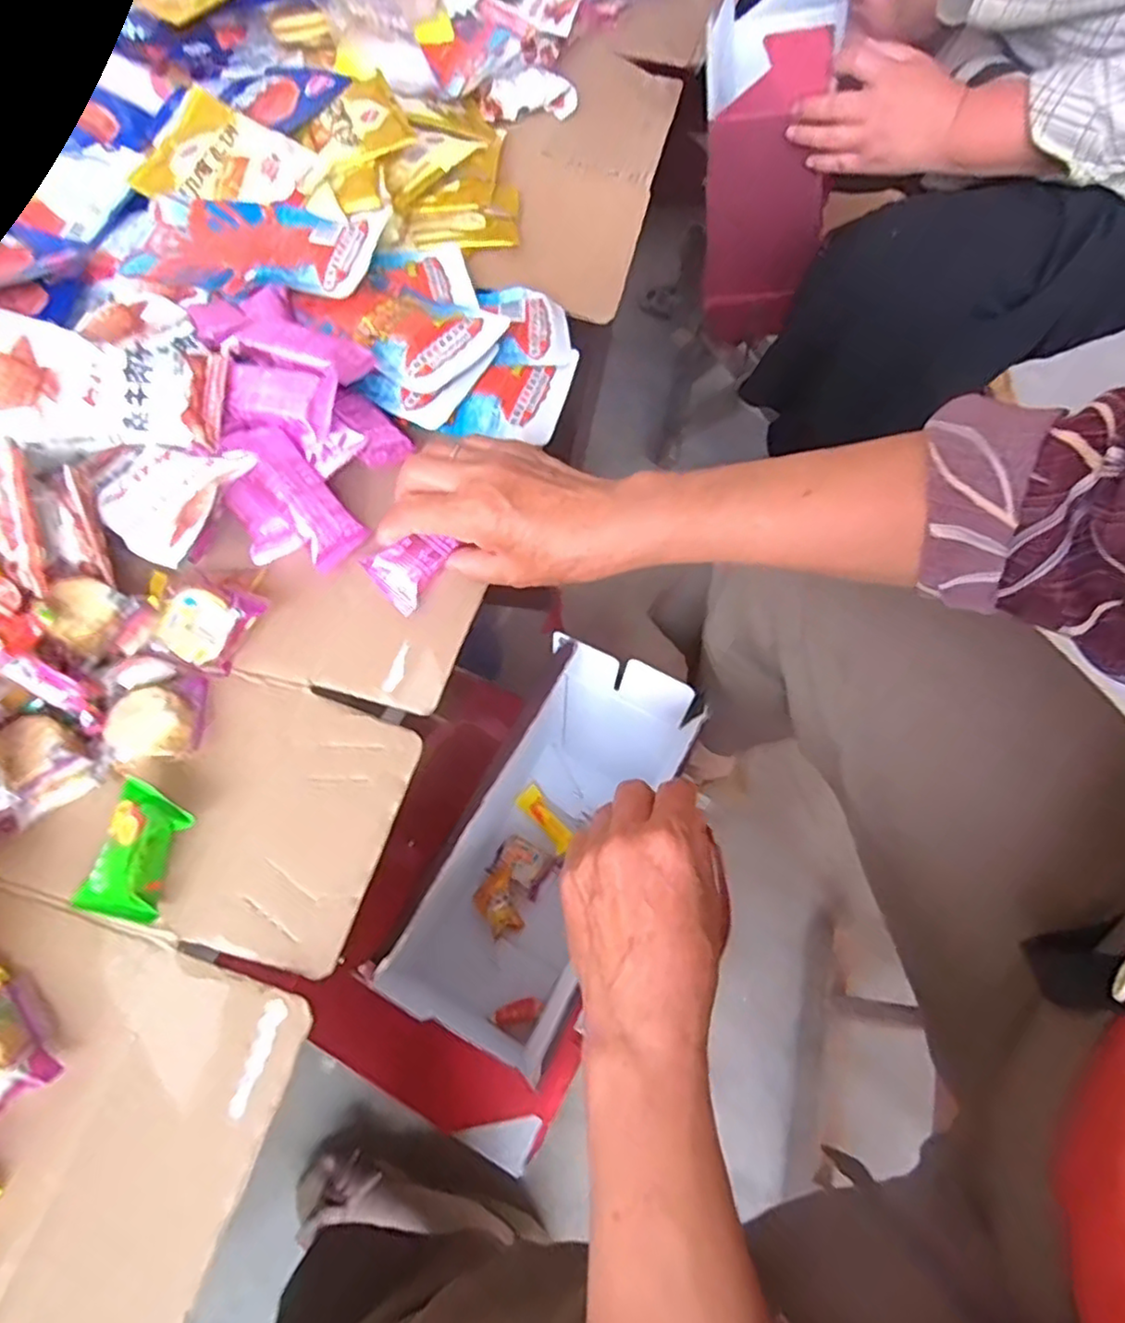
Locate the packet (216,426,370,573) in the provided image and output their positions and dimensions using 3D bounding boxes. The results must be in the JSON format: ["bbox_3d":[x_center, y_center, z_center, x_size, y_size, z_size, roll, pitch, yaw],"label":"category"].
[{"bbox_3d":[-0.165,-0.105,0.417,0.038,0.024,0.099,-39,93,-18],"label":"packet"}]

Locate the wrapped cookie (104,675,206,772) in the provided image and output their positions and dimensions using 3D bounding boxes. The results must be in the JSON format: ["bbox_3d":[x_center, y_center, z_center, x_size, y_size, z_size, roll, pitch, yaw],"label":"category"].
[{"bbox_3d":[-0.218,0.031,0.357,0.044,0.019,0.053,-11,60,-3],"label":"wrapped cookie"}]

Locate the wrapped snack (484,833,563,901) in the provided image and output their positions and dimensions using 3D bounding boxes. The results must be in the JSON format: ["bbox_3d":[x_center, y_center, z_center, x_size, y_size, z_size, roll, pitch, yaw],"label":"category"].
[{"bbox_3d":[-0.036,0.196,0.648,0.057,0.021,0.045,28,65,18],"label":"wrapped snack"}]

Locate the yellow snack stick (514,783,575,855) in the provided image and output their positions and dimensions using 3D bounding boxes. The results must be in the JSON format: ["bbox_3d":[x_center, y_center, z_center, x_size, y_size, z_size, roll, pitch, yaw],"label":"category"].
[{"bbox_3d":[-0.017,0.154,0.659,0.027,0.018,0.074,-33,63,-16],"label":"yellow snack stick"}]

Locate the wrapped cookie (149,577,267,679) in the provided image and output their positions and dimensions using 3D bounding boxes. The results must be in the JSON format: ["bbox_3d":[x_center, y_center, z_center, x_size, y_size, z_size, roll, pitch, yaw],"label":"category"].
[{"bbox_3d":[-0.201,-0.023,0.378,0.049,0.026,0.051,29,65,18],"label":"wrapped cookie"}]

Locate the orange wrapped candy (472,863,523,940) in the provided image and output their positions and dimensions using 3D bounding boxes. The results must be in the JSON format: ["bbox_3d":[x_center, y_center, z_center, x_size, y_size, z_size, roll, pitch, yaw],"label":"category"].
[{"bbox_3d":[-0.062,0.227,0.633,0.041,0.020,0.056,-20,60,-8],"label":"orange wrapped candy"}]

